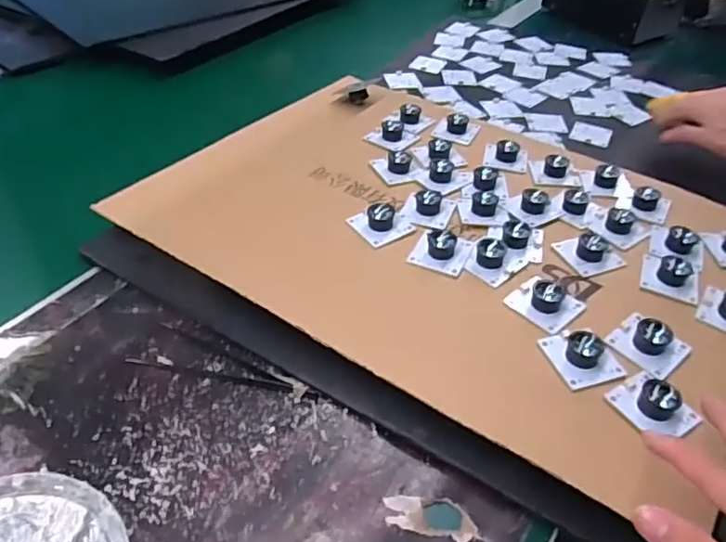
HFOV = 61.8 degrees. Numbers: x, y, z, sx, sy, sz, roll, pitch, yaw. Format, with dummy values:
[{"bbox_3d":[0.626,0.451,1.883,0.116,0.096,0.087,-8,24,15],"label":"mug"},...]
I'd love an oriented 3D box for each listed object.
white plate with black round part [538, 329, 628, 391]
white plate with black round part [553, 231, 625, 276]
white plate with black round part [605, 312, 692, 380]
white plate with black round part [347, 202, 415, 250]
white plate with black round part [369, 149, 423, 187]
[{"bbox_3d":[0.143,0.052,0.395,0.040,0.015,0.043,-11,43,-17],"label":"white plate with black round part"},{"bbox_3d":[0.182,-0.019,0.479,0.043,0.018,0.042,-12,44,-16],"label":"white plate with black round part"},{"bbox_3d":[0.192,0.045,0.406,0.041,0.018,0.043,-30,52,-32],"label":"white plate with black round part"},{"bbox_3d":[0.015,-0.043,0.496,0.041,0.021,0.044,-25,49,-27],"label":"white plate with black round part"},{"bbox_3d":[0.033,-0.100,0.563,0.044,0.017,0.040,-18,46,-22],"label":"white plate with black round part"}]

